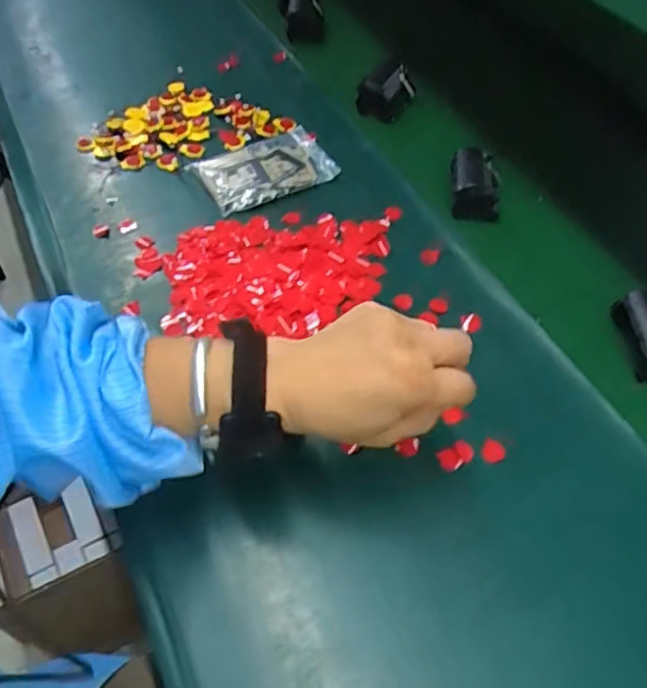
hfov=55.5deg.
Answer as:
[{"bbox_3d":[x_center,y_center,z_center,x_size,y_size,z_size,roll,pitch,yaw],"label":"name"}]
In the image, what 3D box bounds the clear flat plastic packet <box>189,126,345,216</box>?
[{"bbox_3d":[-0.061,-0.180,0.633,0.126,0.012,0.092,-24,57,-17],"label":"clear flat plastic packet"}]

